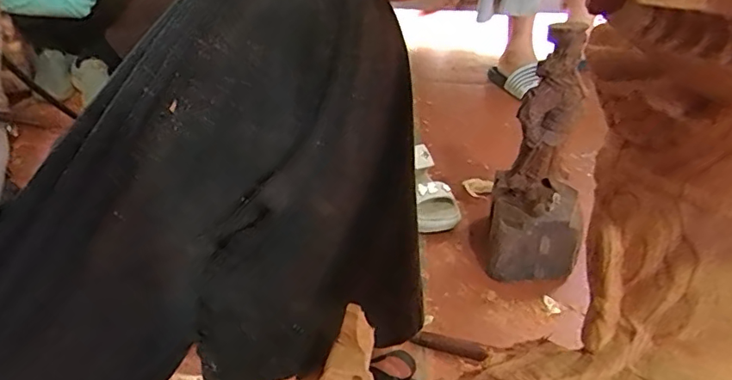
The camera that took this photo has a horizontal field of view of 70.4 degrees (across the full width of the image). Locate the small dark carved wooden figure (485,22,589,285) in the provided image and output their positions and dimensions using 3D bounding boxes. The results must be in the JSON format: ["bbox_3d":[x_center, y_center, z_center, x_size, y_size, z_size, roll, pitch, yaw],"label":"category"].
[{"bbox_3d":[0.253,-0.036,0.713,0.134,0.341,0.134,7,33,7],"label":"small dark carved wooden figure"}]

